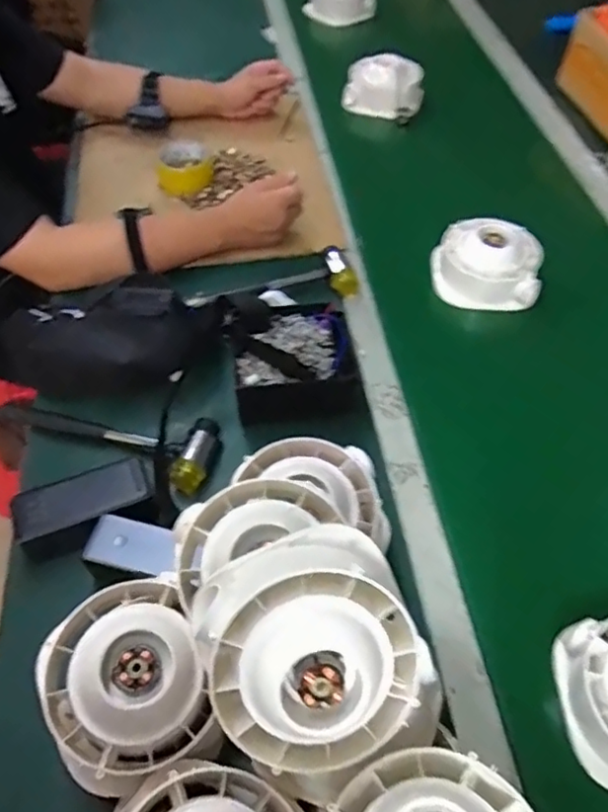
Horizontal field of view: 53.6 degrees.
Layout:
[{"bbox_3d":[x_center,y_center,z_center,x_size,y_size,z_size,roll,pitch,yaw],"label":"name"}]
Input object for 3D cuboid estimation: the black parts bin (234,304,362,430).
[{"bbox_3d":[-0.015,-0.049,0.701,0.141,0.058,0.136,-11,54,-8],"label":"black parts bin"}]

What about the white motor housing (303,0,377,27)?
[{"bbox_3d":[0.083,-0.927,1.378,0.159,0.083,0.062,-2,53,-1],"label":"white motor housing"}]

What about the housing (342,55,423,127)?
[{"bbox_3d":[0.148,-0.592,1.118,0.141,0.076,0.086,8,54,6],"label":"housing"}]

